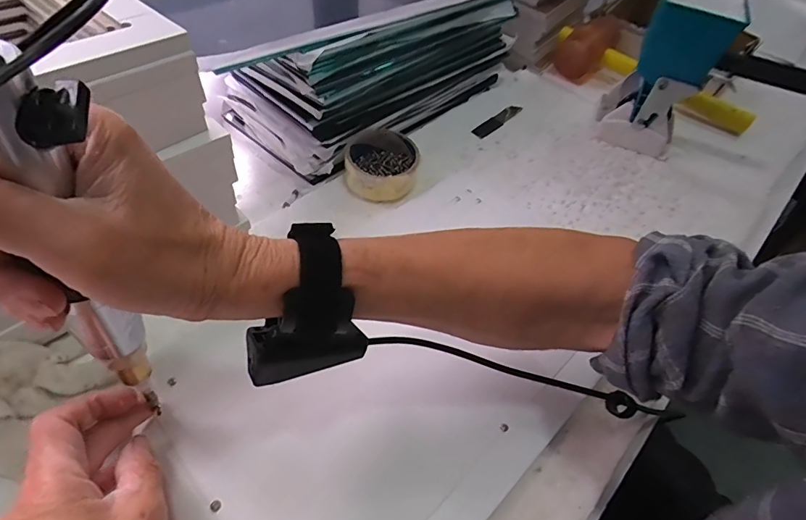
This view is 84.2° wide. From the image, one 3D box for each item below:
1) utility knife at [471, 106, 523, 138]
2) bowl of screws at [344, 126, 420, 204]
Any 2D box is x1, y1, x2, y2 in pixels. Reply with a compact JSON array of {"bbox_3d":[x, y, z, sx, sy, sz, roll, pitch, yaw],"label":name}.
[{"bbox_3d":[0.135,-0.198,0.633,0.022,0.006,0.103,38,55,18],"label":"utility knife"},{"bbox_3d":[-0.024,-0.109,0.517,0.082,0.037,0.085,11,51,2],"label":"bowl of screws"}]

